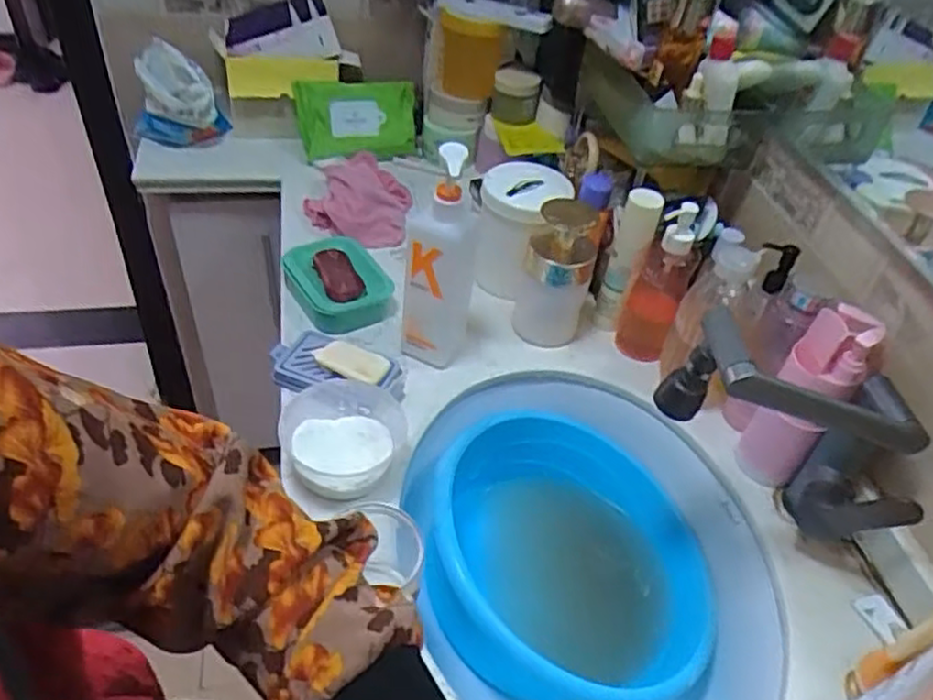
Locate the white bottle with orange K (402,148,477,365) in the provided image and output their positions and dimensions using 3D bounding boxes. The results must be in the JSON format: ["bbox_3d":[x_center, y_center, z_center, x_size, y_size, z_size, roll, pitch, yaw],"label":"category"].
[{"bbox_3d":[-0.026,-0.088,0.760,0.074,0.252,0.062,6,44,0],"label":"white bottle with orange K"}]

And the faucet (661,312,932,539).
[{"bbox_3d":[0.274,0.073,0.643,0.216,0.220,0.116,11,44,5],"label":"faucet"}]

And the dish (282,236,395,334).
[{"bbox_3d":[-0.151,-0.079,0.871,0.104,0.039,0.131,-24,51,-28],"label":"dish"}]

